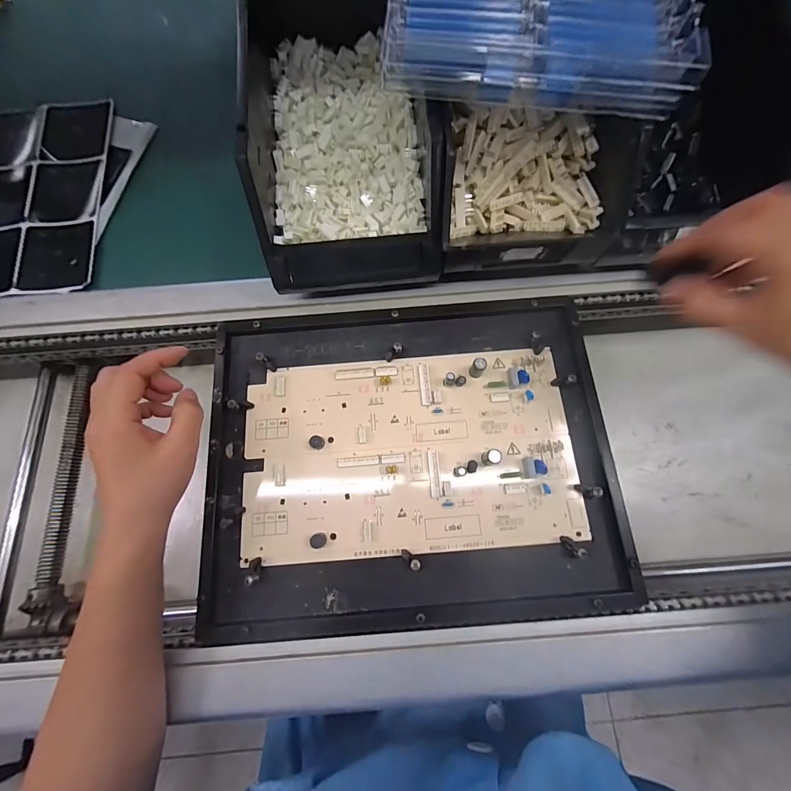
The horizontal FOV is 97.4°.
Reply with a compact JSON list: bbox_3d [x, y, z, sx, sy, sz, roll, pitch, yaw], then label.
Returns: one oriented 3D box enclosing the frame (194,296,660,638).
[{"bbox_3d":[0.012,0.049,0.309,0.344,0.019,0.277,-4,76,0],"label":"frame"}]

